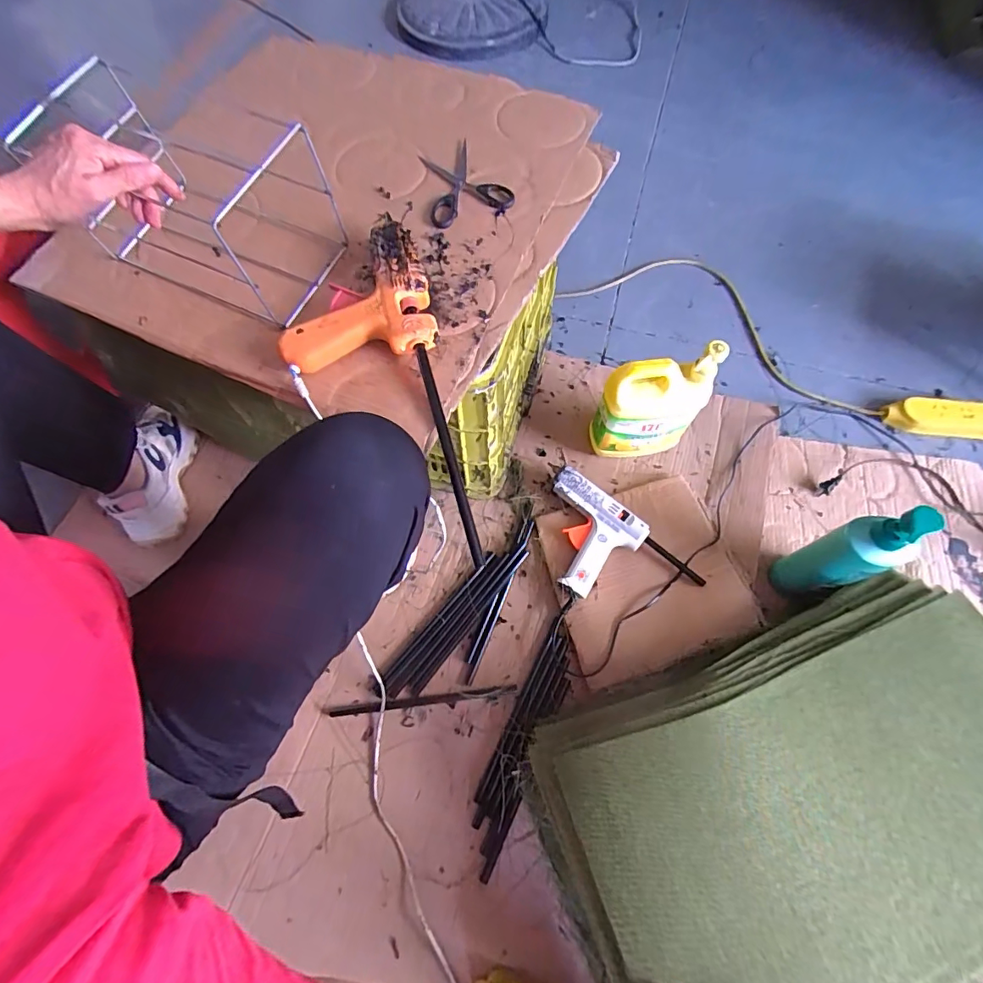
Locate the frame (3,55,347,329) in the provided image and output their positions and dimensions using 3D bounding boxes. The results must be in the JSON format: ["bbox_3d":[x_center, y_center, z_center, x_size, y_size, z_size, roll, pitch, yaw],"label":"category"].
[{"bbox_3d":[-0.309,-0.312,0.517,0.247,0.147,0.152,25,69,11],"label":"frame"}]

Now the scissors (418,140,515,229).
[{"bbox_3d":[-0.033,-0.394,0.606,0.102,0.011,0.143,-11,68,-4],"label":"scissors"}]

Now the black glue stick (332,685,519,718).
[{"bbox_3d":[-0.097,0.300,0.683,0.266,0.016,0.013,-7,67,-2],"label":"black glue stick"}]

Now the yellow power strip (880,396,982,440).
[{"bbox_3d":[0.816,-0.134,0.862,0.207,0.029,0.072,7,67,3],"label":"yellow power strip"}]

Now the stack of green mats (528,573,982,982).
[{"bbox_3d":[0.374,0.345,0.539,0.596,0.075,0.359,-21,68,-8],"label":"stack of green mats"}]

